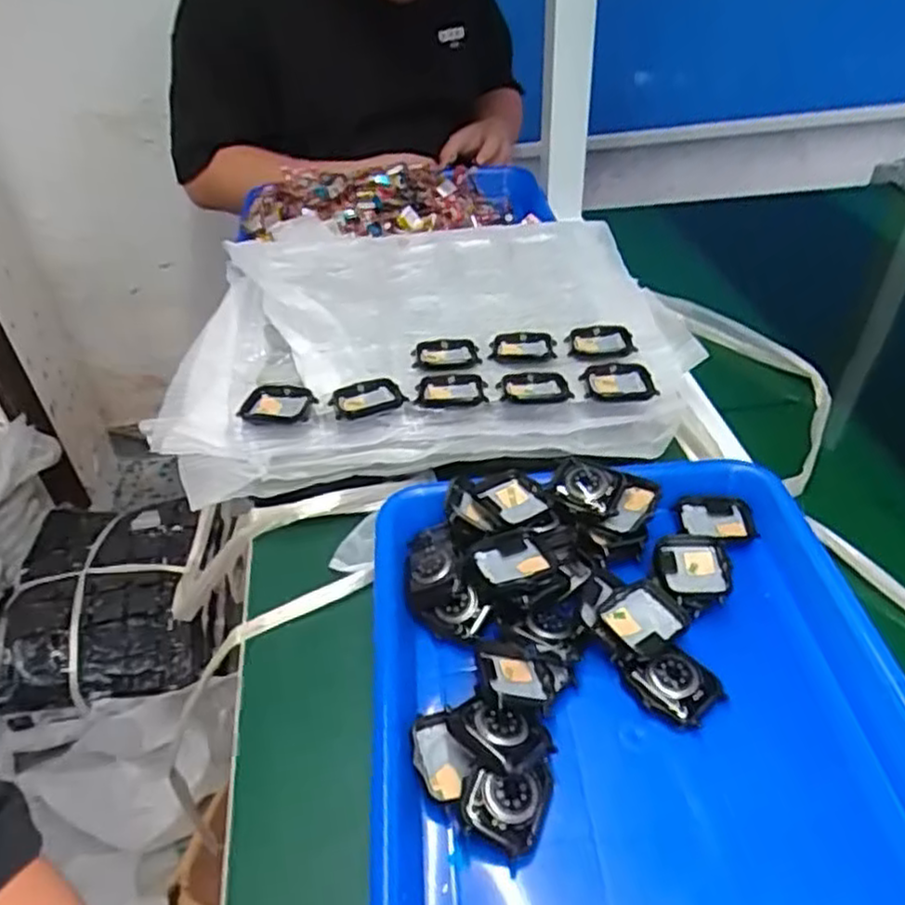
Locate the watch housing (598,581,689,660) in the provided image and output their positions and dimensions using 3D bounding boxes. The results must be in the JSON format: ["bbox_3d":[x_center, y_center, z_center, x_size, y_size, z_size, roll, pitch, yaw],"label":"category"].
[{"bbox_3d":[0.099,0.087,0.386,0.040,0.007,0.035,-28,46,-24],"label":"watch housing"}]

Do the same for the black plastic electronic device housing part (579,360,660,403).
[{"bbox_3d":[0.112,-0.049,0.504,0.047,0.005,0.040,-7,48,-3],"label":"black plastic electronic device housing part"}]

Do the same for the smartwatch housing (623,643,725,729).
[{"bbox_3d":[0.110,0.114,0.366,0.035,0.011,0.040,-32,48,-28],"label":"smartwatch housing"}]

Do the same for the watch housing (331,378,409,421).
[{"bbox_3d":[-0.056,-0.036,0.486,0.046,0.006,0.035,-15,41,-12],"label":"watch housing"}]

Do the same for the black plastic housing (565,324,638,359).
[{"bbox_3d":[0.108,-0.082,0.540,0.047,0.009,0.037,-3,40,3],"label":"black plastic housing"}]

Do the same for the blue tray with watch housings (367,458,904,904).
[{"bbox_3d":[0.098,0.128,0.343,0.269,0.038,0.320,-5,41,-1],"label":"blue tray with watch housings"}]

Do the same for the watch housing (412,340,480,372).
[{"bbox_3d":[-0.005,-0.069,0.525,0.047,0.004,0.036,-2,40,4],"label":"watch housing"}]

